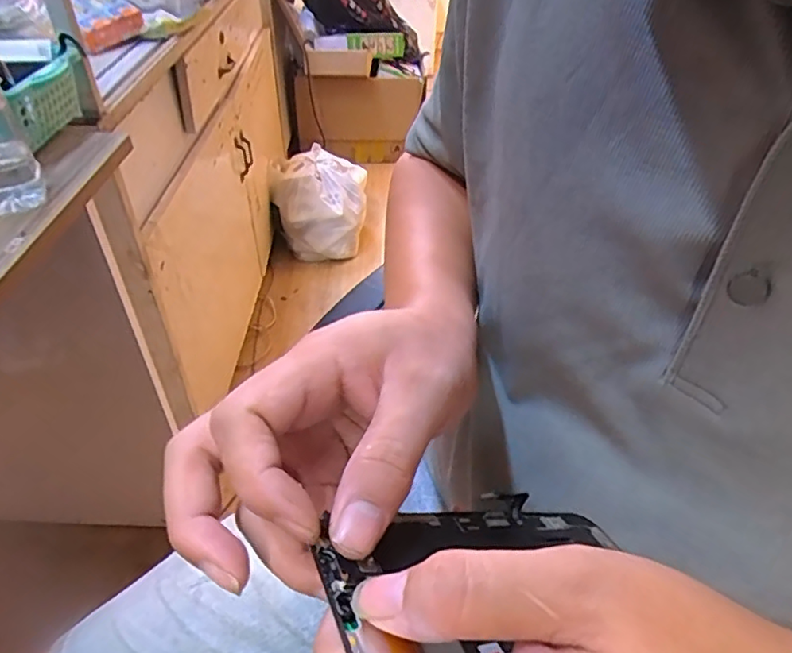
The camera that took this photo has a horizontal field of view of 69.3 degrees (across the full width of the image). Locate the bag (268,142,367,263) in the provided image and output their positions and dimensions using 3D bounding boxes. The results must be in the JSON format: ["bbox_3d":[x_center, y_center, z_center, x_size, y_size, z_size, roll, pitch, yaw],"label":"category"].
[{"bbox_3d":[-0.214,-0.344,1.646,0.237,0.244,0.267,-2,41,-4],"label":"bag"}]

